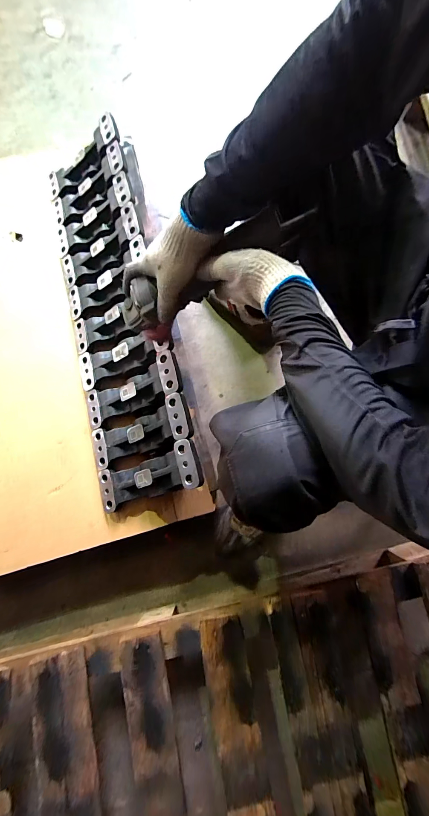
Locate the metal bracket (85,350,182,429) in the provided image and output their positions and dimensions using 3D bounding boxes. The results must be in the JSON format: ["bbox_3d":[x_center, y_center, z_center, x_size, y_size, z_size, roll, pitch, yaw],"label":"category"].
[{"bbox_3d":[-0.161,-0.033,0.609,0.229,0.039,0.079,-22,78,24],"label":"metal bracket"}]

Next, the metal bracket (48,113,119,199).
[{"bbox_3d":[-0.311,-0.587,0.726,0.226,0.031,0.079,-23,78,25],"label":"metal bracket"}]

